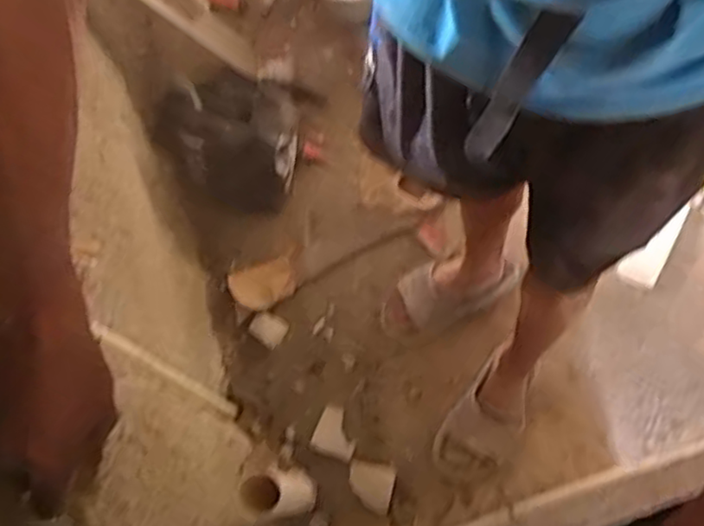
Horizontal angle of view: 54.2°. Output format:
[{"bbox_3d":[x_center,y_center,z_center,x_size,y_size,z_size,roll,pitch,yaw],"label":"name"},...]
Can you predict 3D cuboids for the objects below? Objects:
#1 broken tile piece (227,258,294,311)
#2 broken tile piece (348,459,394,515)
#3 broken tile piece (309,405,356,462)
[{"bbox_3d":[-0.170,0.043,1.301,0.118,0.013,0.085,-21,71,-3],"label":"broken tile piece"},{"bbox_3d":[0.030,0.383,1.182,0.076,0.015,0.078,9,72,7],"label":"broken tile piece"},{"bbox_3d":[-0.027,0.300,1.214,0.075,0.010,0.080,19,74,10],"label":"broken tile piece"}]

